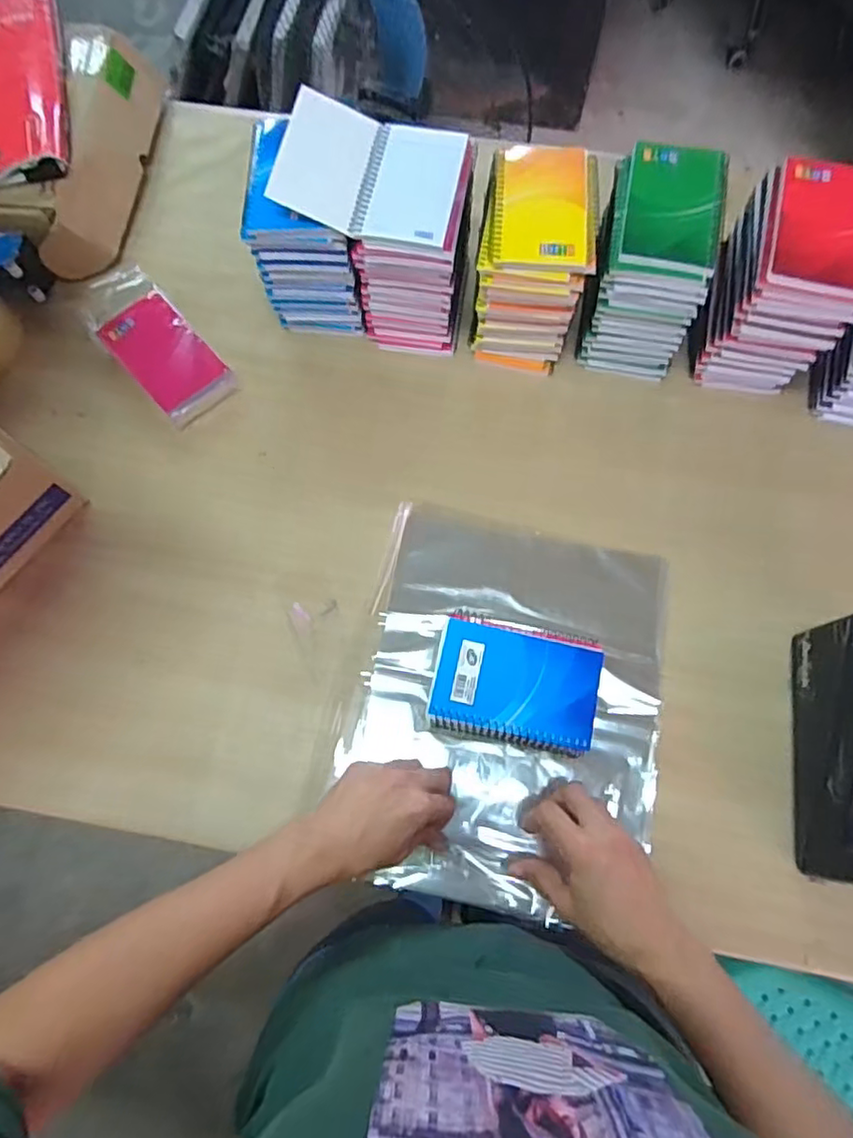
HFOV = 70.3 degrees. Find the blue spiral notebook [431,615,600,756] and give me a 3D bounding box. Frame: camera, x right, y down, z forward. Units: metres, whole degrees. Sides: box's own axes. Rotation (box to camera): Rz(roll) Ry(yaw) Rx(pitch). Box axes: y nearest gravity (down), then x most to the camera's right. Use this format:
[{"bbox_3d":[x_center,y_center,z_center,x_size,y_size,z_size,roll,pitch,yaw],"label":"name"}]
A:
[{"bbox_3d":[0.074,0.098,0.507,0.133,0.010,0.089,11,74,5],"label":"blue spiral notebook"}]

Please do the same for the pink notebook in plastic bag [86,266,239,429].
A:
[{"bbox_3d":[-0.309,-0.258,0.683,0.088,0.024,0.215,-41,75,-8],"label":"pink notebook in plastic bag"}]

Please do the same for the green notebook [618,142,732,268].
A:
[{"bbox_3d":[0.226,-0.333,0.551,0.087,0.009,0.135,11,74,5],"label":"green notebook"}]

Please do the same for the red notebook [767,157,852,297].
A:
[{"bbox_3d":[0.348,-0.299,0.530,0.085,0.018,0.137,15,74,6],"label":"red notebook"}]

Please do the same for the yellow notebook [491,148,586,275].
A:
[{"bbox_3d":[0.107,-0.339,0.565,0.084,0.014,0.135,5,73,3],"label":"yellow notebook"}]

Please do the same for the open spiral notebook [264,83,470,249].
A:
[{"bbox_3d":[-0.050,-0.375,0.560,0.158,0.033,0.137,13,74,5],"label":"open spiral notebook"}]

